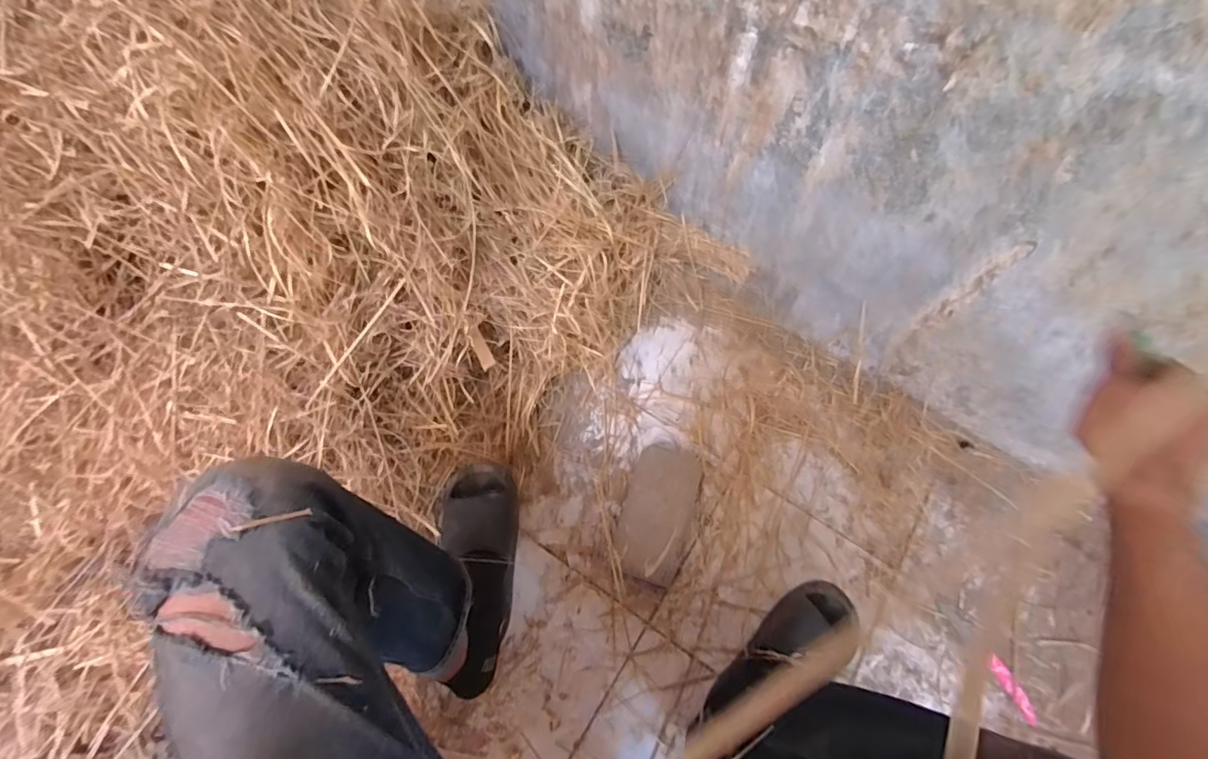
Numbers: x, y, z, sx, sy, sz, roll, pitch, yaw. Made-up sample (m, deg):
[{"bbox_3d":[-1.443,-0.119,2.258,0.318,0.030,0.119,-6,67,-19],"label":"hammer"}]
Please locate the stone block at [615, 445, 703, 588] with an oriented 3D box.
[{"bbox_3d":[0.086,0.218,0.840,0.106,0.071,0.203,15,66,5],"label":"stone block"}]

